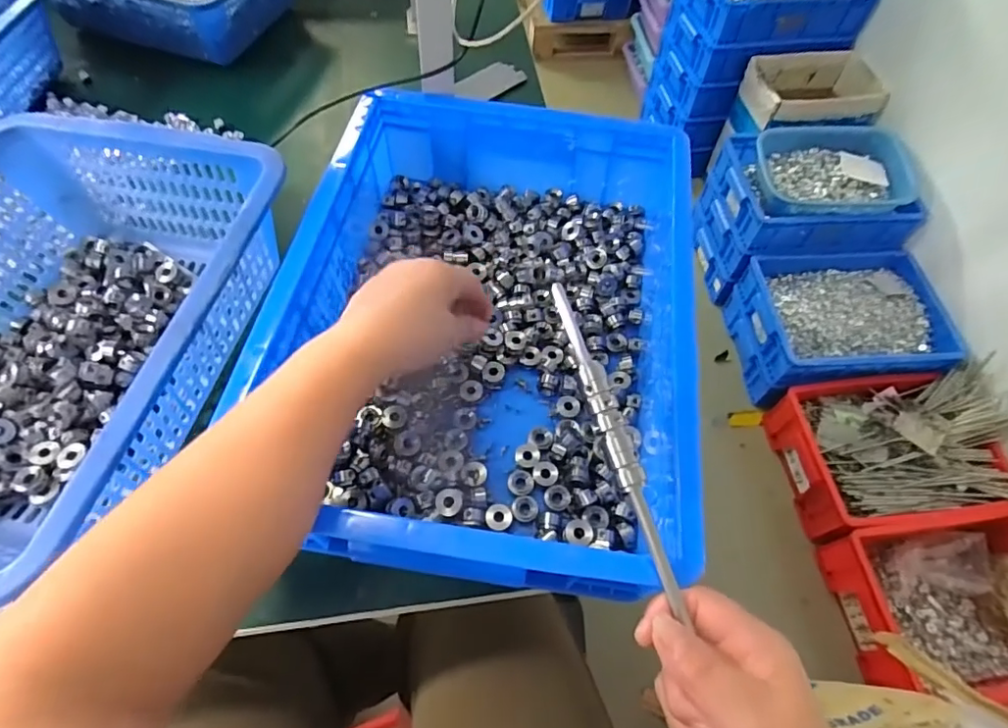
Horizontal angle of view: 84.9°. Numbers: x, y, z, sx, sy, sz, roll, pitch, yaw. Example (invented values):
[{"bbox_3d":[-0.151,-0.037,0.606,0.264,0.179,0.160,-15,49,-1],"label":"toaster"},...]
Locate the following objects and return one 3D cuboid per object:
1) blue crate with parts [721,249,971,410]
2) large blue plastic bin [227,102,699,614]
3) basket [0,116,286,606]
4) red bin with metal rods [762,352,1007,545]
[{"bbox_3d":[0.826,-0.092,1.372,0.452,0.174,0.337,-5,60,-7],"label":"blue crate with parts"},{"bbox_3d":[-0.011,-0.046,0.453,0.296,0.106,0.400,9,60,1],"label":"large blue plastic bin"},{"bbox_3d":[-0.336,-0.020,0.413,0.261,0.116,0.340,13,60,4],"label":"basket"},{"bbox_3d":[0.882,0.182,1.215,0.506,0.168,0.338,-3,60,-5],"label":"red bin with metal rods"}]

